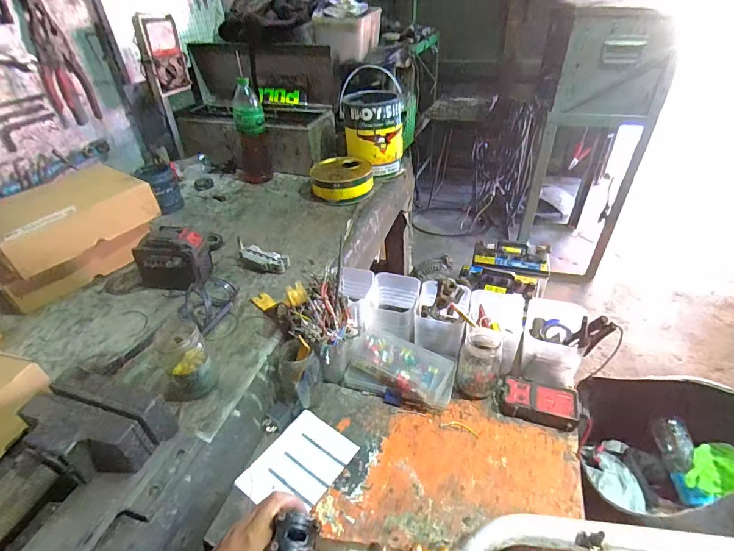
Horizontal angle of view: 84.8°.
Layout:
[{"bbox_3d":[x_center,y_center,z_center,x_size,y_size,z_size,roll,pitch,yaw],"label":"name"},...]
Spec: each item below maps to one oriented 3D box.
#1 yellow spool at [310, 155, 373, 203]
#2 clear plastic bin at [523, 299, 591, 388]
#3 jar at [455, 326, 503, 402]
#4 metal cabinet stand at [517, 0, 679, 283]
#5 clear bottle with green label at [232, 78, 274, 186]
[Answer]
[{"bbox_3d":[-0.067,-0.252,1.063,0.163,0.067,0.164,-20,40,-21],"label":"yellow spool"},{"bbox_3d":[0.308,0.110,0.672,0.089,0.075,0.126,13,40,19],"label":"clear plastic bin"},{"bbox_3d":[0.177,0.139,0.631,0.061,0.097,0.067,13,40,20],"label":"jar"},{"bbox_3d":[0.786,-0.463,1.495,0.334,0.924,0.353,8,39,13],"label":"metal cabinet stand"},{"bbox_3d":[-0.322,-0.385,1.109,0.093,0.260,0.101,-13,39,-13],"label":"clear bottle with green label"}]

